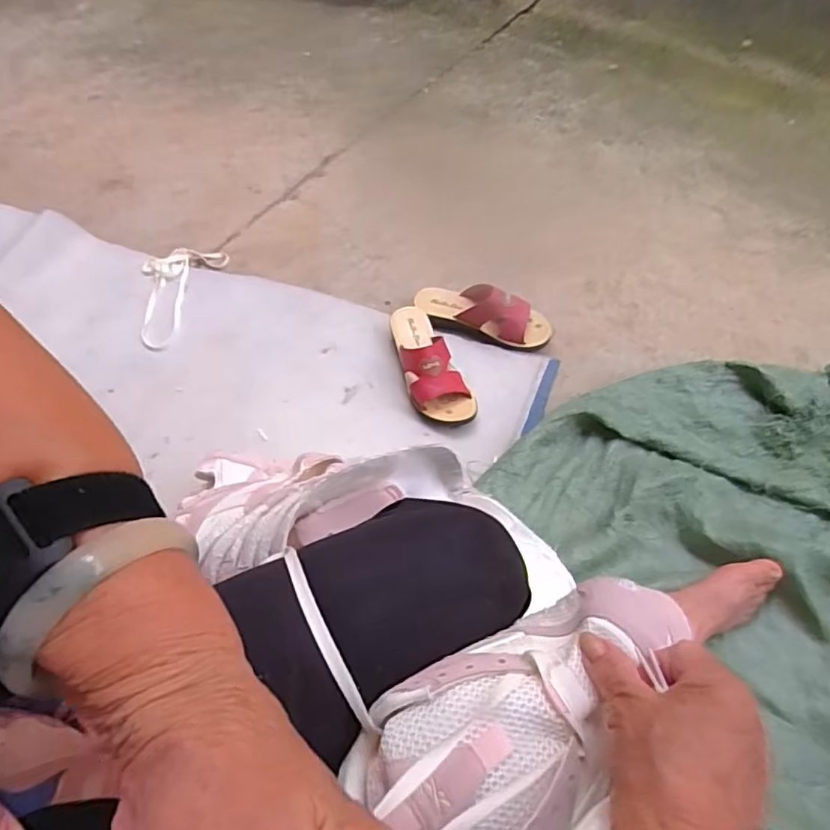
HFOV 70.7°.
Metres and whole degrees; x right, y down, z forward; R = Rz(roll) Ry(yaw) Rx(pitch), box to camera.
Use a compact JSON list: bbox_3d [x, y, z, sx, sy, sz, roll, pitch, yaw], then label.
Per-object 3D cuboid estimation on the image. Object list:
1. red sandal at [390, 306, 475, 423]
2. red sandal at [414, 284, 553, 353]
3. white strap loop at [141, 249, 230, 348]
[{"bbox_3d":[0.015,-0.085,0.901,0.086,0.078,0.227,-23,60,-9],"label":"red sandal"},{"bbox_3d":[0.110,-0.169,0.961,0.228,0.073,0.082,14,61,12],"label":"red sandal"},{"bbox_3d":[-0.449,-0.216,1.054,0.144,0.025,0.244,11,58,9],"label":"white strap loop"}]

